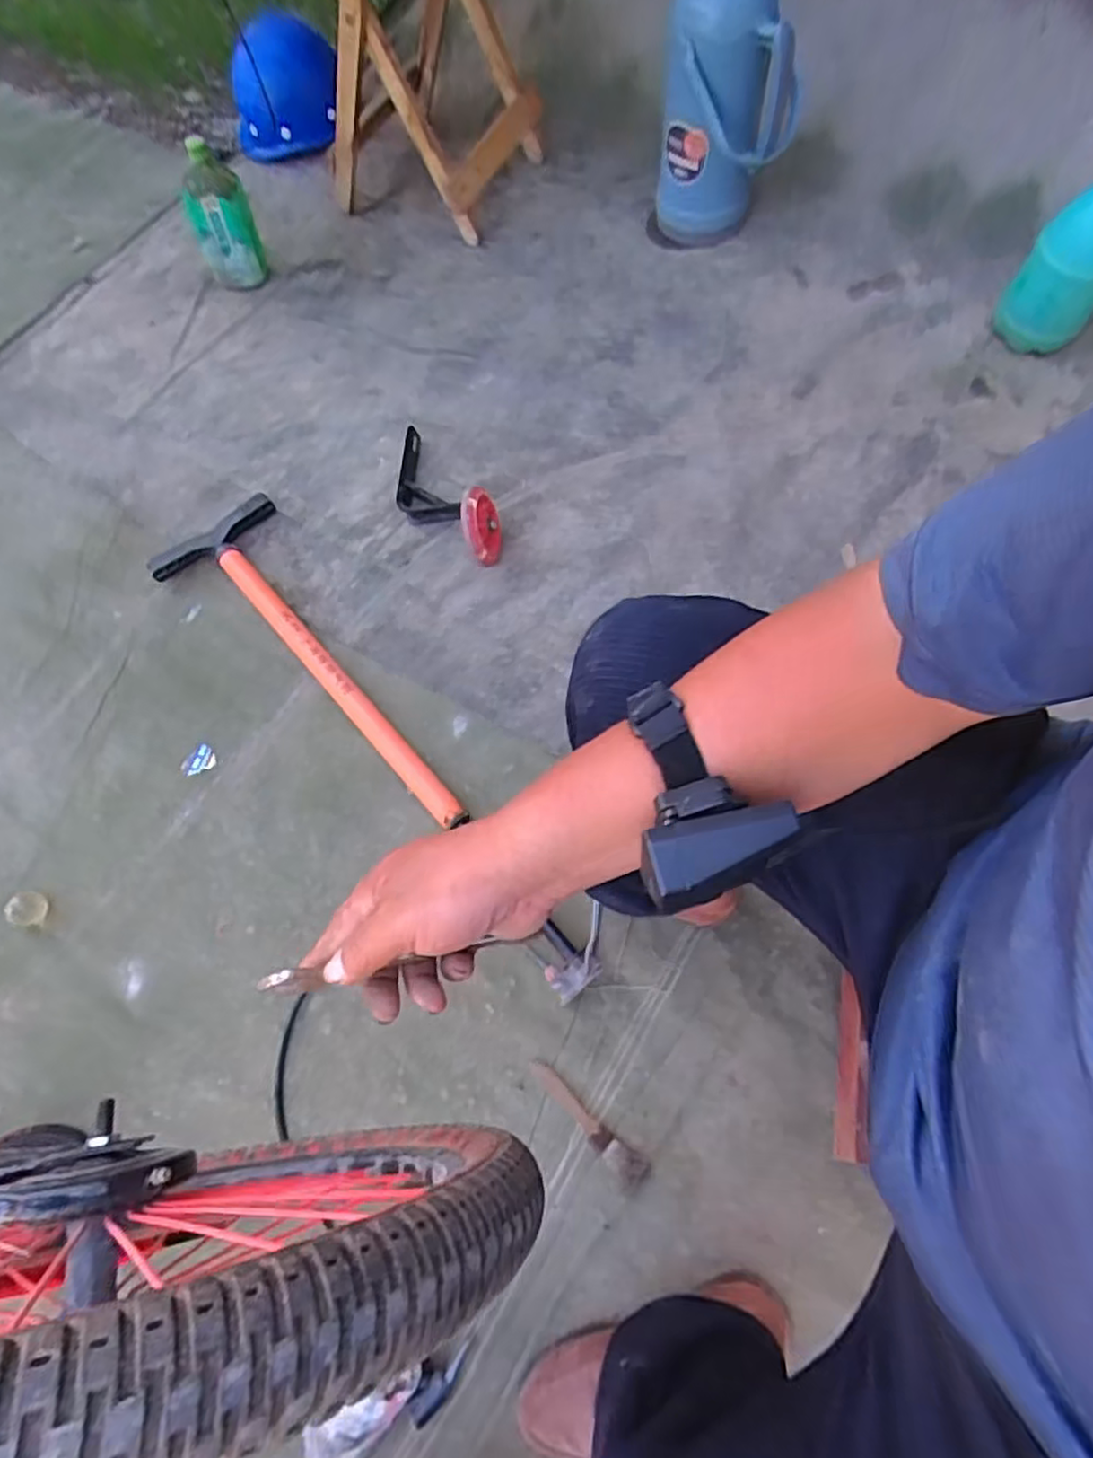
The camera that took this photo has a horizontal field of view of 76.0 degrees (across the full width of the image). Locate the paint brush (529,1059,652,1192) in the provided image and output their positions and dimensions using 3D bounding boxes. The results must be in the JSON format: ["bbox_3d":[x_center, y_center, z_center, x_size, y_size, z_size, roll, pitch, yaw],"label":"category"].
[{"bbox_3d":[0.044,0.410,0.737,0.036,0.014,0.155,-40,71,-12],"label":"paint brush"}]

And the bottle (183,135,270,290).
[{"bbox_3d":[-0.525,-0.822,1.119,0.097,0.192,0.086,-21,69,-6],"label":"bottle"}]

